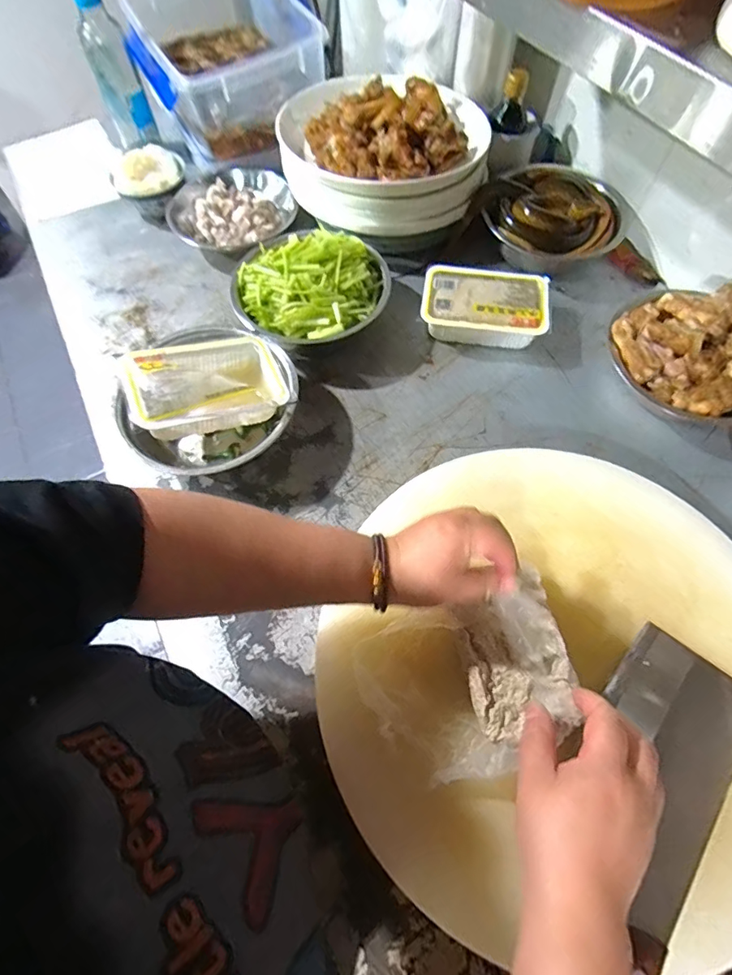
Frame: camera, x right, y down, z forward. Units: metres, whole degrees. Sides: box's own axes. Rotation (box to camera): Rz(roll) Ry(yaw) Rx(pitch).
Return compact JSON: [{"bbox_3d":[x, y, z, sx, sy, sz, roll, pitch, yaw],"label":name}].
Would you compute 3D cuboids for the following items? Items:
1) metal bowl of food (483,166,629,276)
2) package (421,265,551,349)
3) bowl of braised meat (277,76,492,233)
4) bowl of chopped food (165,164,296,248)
[{"bbox_3d":[0.267,-0.400,0.688,0.181,0.071,0.169,0,63,0],"label":"metal bowl of food"},{"bbox_3d":[0.155,-0.239,0.629,0.162,0.041,0.110,8,63,4],"label":"package"},{"bbox_3d":[0.032,-0.481,0.678,0.300,0.108,0.231,-6,63,-3],"label":"bowl of braised meat"},{"bbox_3d":[-0.208,-0.428,0.722,0.183,0.053,0.154,-16,64,-8],"label":"bowl of chopped food"}]

